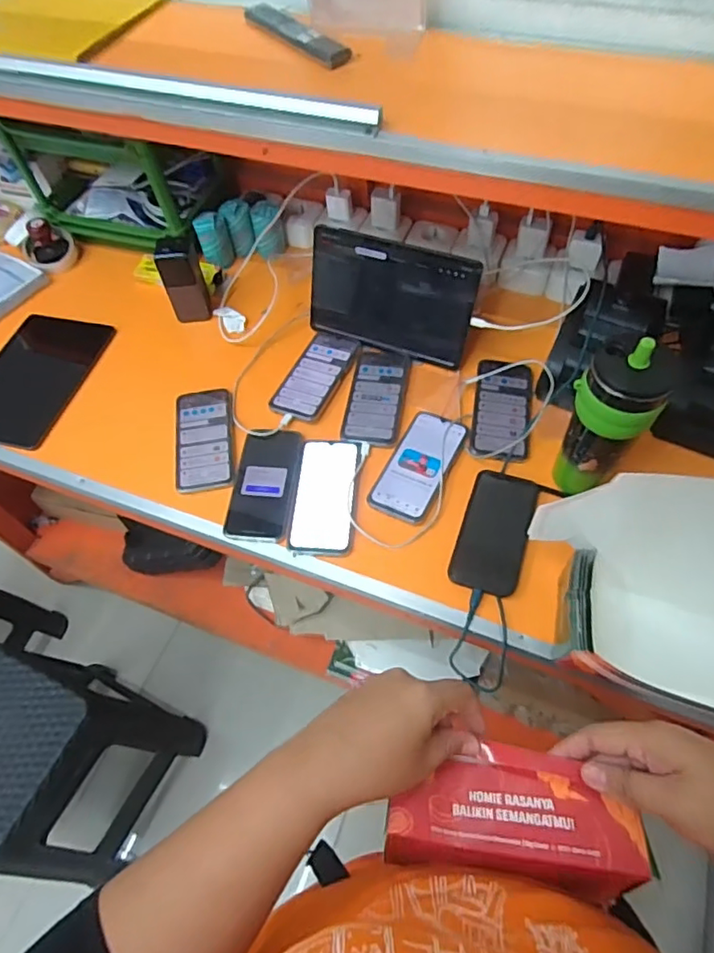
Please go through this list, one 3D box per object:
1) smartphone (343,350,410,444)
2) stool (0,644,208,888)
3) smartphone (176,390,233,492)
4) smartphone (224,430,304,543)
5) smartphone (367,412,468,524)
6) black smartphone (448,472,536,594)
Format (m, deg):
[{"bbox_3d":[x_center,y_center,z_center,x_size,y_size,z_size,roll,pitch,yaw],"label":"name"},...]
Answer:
[{"bbox_3d":[0.029,-0.119,0.830,0.083,0.009,0.174,7,59,7],"label":"smartphone"},{"bbox_3d":[-0.584,0.557,1.133,0.329,0.454,0.307,19,61,13],"label":"stool"},{"bbox_3d":[-0.217,-0.058,0.804,0.078,0.014,0.171,-8,59,-3],"label":"smartphone"},{"bbox_3d":[-0.123,0.007,0.754,0.080,0.004,0.168,4,59,4],"label":"smartphone"},{"bbox_3d":[0.085,-0.019,0.759,0.082,0.013,0.168,23,62,15],"label":"smartphone"},{"bbox_3d":[0.174,0.071,0.712,0.083,0.019,0.165,16,60,12],"label":"black smartphone"}]

